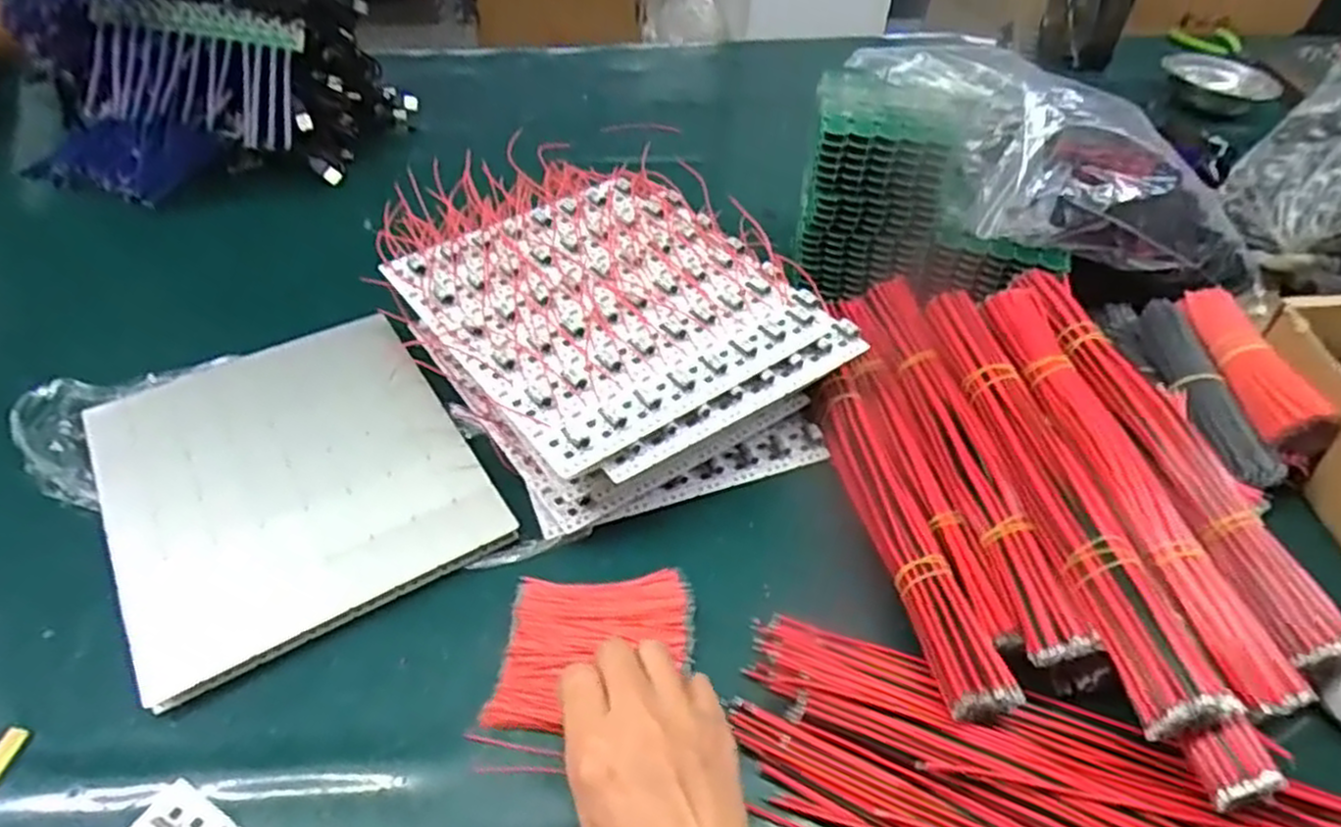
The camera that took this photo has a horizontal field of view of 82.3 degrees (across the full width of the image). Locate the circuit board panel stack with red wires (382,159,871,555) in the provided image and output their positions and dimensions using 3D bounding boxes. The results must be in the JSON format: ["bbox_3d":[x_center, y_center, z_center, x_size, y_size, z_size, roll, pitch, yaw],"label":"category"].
[{"bbox_3d":[-0.054,-0.071,0.567,0.236,0.087,0.330,-28,54,-26],"label":"circuit board panel stack with red wires"}]

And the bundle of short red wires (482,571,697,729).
[{"bbox_3d":[-0.042,0.126,0.423,0.107,0.016,0.085,-2,49,-2],"label":"bundle of short red wires"}]

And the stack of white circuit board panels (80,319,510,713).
[{"bbox_3d":[-0.238,0.034,0.479,0.199,0.018,0.231,-26,56,-23],"label":"stack of white circuit board panels"}]

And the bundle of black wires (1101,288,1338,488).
[{"bbox_3d":[0.362,-0.022,0.537,0.046,0.025,0.173,-1,47,-3],"label":"bundle of black wires"}]

